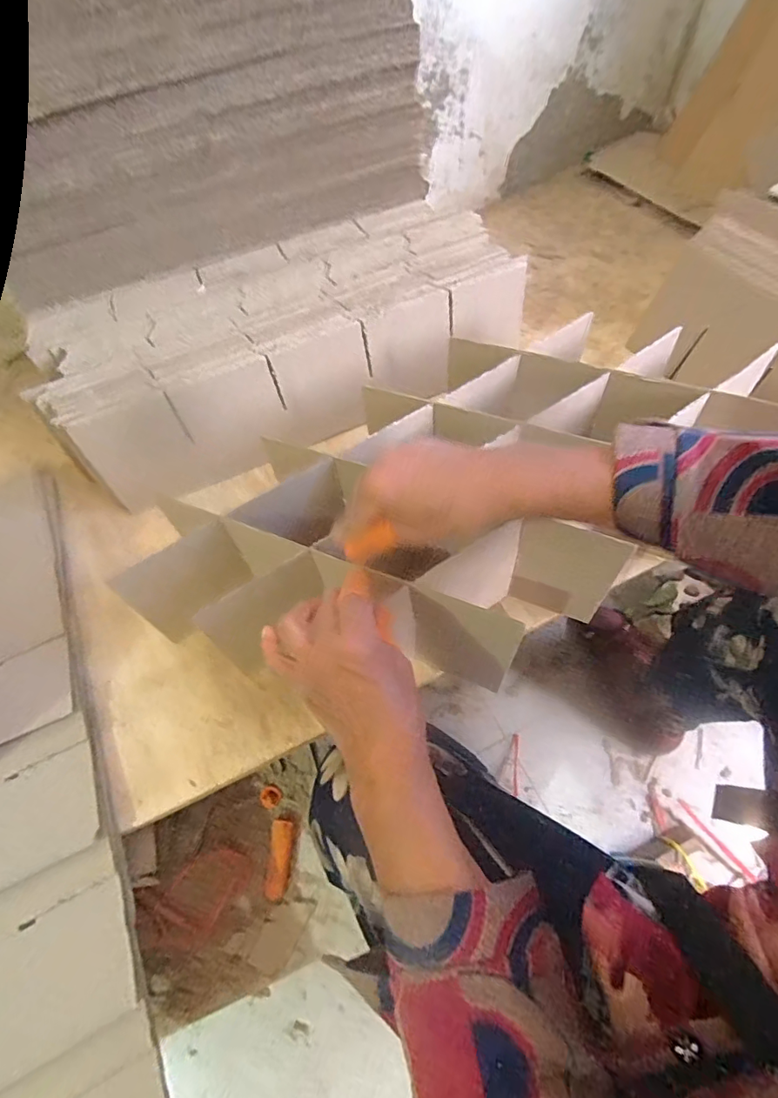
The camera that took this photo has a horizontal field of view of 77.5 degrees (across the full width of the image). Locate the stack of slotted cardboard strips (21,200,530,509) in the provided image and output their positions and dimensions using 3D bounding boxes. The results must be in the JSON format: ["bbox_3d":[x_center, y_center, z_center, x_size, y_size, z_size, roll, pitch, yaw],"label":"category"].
[{"bbox_3d":[-0.129,-0.269,0.638,0.558,0.124,0.250,-21,62,-8],"label":"stack of slotted cardboard strips"}]

